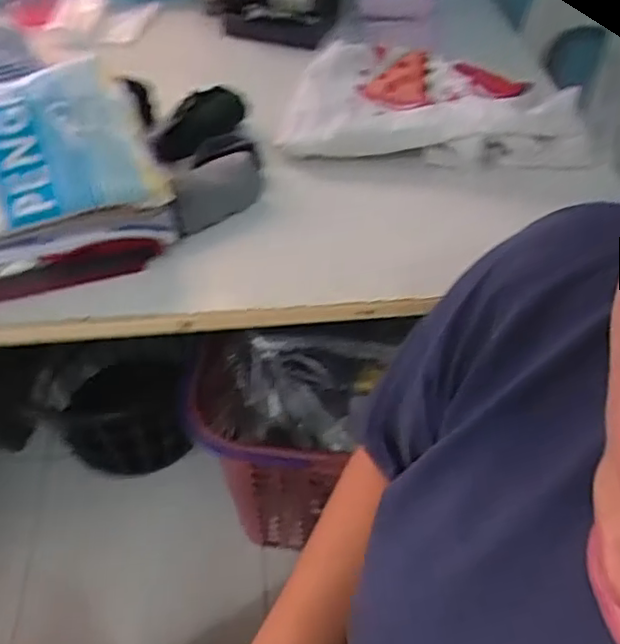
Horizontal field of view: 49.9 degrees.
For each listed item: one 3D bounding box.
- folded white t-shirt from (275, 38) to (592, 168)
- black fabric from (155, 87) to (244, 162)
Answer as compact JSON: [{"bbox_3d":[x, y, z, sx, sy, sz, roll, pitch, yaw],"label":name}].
[{"bbox_3d":[0.136,-0.251,0.751,0.309,0.064,0.170,7,47,5],"label":"folded white t-shirt"},{"bbox_3d":[-0.122,-0.220,0.741,0.051,0.043,0.115,23,50,18],"label":"black fabric"}]

